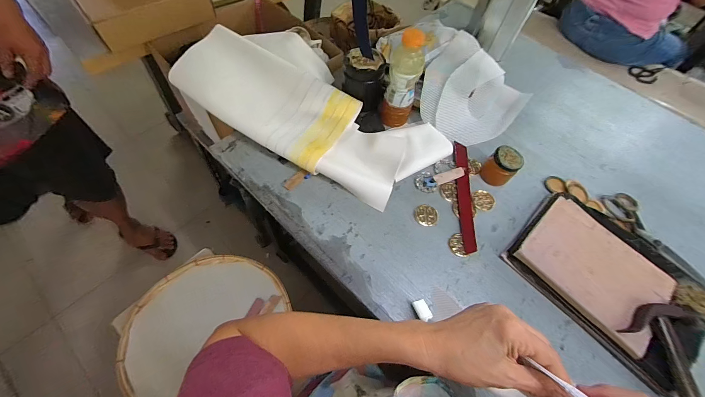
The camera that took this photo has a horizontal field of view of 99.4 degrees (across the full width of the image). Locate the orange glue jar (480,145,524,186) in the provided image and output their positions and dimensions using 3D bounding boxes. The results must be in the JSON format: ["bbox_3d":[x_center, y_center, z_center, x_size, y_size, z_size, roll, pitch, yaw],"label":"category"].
[{"bbox_3d":[0.307,-0.066,0.614,0.056,0.064,0.058,2,60,-3],"label":"orange glue jar"}]

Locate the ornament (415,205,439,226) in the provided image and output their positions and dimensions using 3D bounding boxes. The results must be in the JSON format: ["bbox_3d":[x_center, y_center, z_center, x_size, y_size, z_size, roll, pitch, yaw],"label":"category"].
[{"bbox_3d":[0.147,0.031,0.593,0.044,0.004,0.045,2,60,-3],"label":"ornament"}]

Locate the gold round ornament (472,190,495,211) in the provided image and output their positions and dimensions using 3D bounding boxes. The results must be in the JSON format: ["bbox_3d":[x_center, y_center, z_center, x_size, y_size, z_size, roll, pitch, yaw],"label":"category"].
[{"bbox_3d":[0.270,0.005,0.613,0.044,0.008,0.042,2,60,-3],"label":"gold round ornament"}]

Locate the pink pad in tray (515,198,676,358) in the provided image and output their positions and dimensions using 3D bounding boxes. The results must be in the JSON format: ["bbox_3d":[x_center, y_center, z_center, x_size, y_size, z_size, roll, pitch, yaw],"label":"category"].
[{"bbox_3d":[0.422,0.116,0.520,0.165,0.024,0.217,-36,69,-22],"label":"pink pad in tray"}]

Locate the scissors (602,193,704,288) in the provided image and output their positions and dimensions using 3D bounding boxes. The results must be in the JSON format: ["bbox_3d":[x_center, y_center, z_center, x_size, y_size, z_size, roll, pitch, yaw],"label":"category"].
[{"bbox_3d":[0.602,0.081,0.587,0.064,0.022,0.238,-25,65,-17],"label":"scissors"}]

